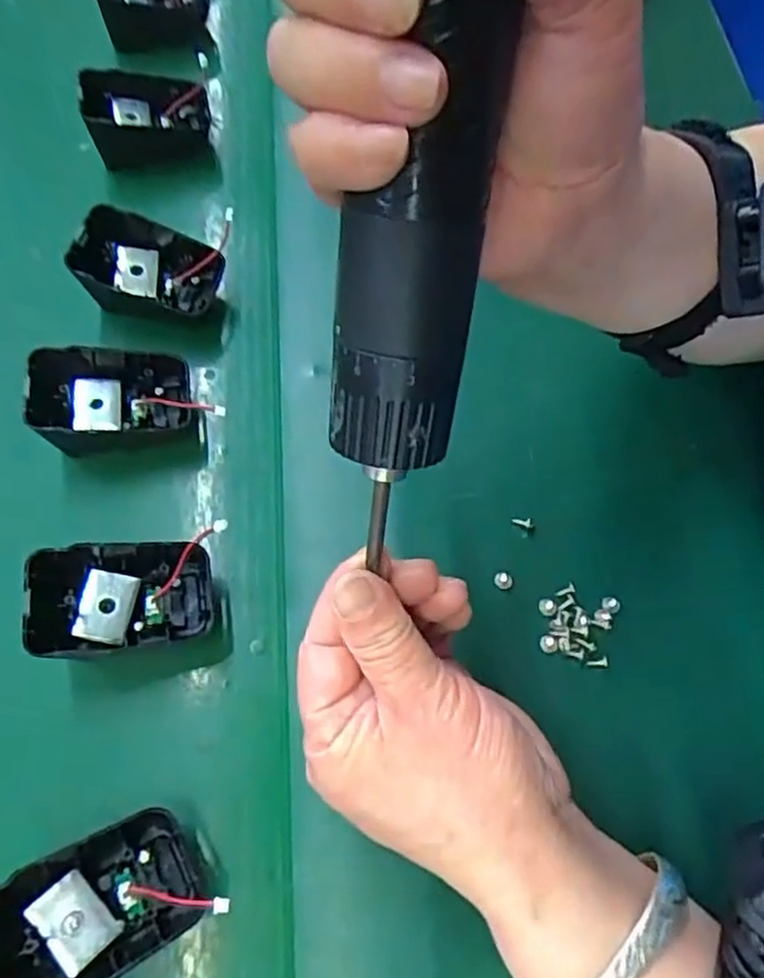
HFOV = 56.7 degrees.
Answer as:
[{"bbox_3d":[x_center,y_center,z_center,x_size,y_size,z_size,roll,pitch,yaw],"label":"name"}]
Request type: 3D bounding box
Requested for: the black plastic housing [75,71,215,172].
[{"bbox_3d":[-0.131,-0.209,0.400,0.062,0.038,0.049,-8,64,-2],"label":"black plastic housing"}]

